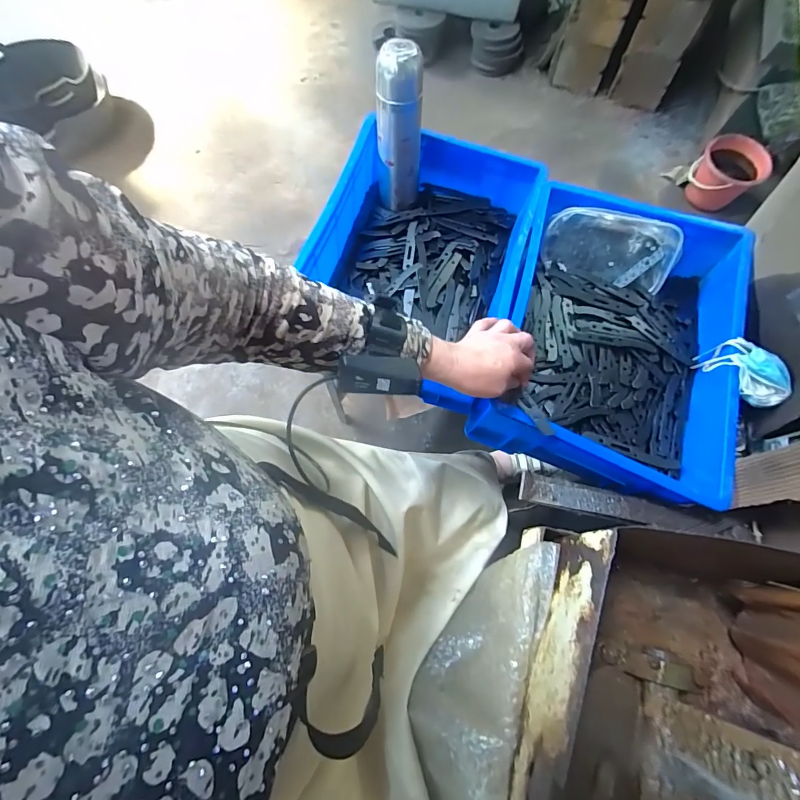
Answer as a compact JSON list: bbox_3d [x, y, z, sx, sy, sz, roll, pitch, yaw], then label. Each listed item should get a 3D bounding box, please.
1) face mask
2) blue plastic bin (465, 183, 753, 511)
[{"bbox_3d":[0.436,-0.030,0.543,0.045,0.079,0.093,-30,76,-9],"label":"face mask"},{"bbox_3d":[0.306,-0.097,0.596,0.308,0.110,0.415,20,74,5],"label":"blue plastic bin"}]

